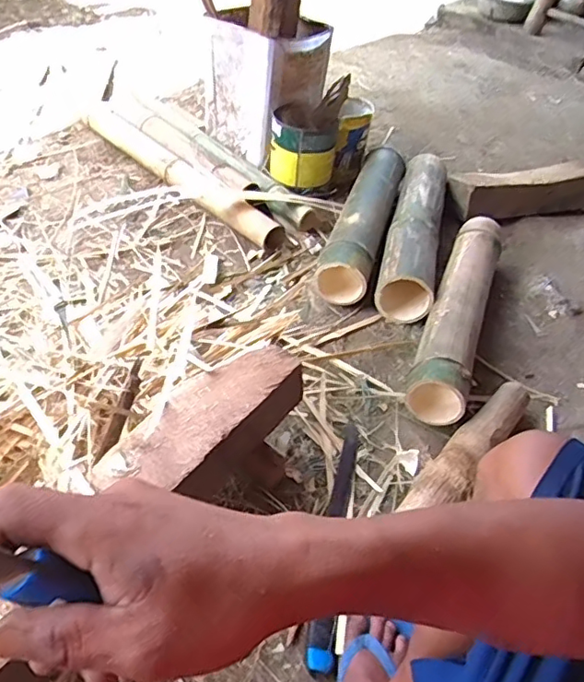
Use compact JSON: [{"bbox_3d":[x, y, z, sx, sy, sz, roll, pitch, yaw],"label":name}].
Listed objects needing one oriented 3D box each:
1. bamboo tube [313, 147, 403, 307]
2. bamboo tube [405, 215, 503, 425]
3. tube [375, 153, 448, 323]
[{"bbox_3d":[0.181,-0.311,1.397,0.118,0.120,0.611,17,45,6],"label":"bamboo tube"},{"bbox_3d":[0.344,-0.074,1.172,0.106,0.118,0.577,19,47,11],"label":"bamboo tube"},{"bbox_3d":[0.299,-0.275,1.374,0.121,0.123,0.603,16,45,5],"label":"tube"}]

